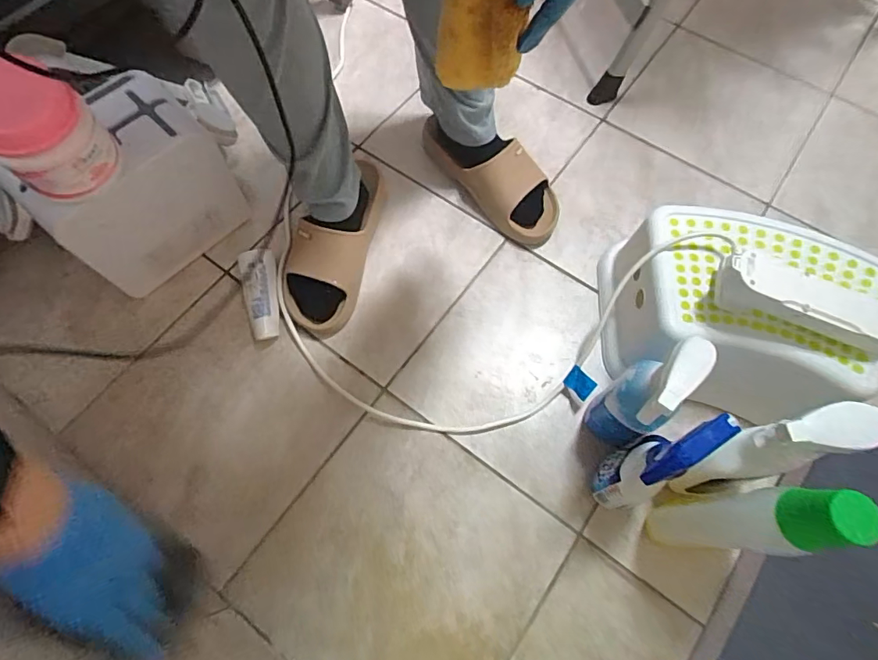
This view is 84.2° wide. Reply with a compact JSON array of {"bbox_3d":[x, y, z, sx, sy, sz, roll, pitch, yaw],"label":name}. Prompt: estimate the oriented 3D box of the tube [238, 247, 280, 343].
[{"bbox_3d":[-0.255,-0.052,0.695,0.055,0.037,0.132,-14,67,-6],"label":"tube"}]

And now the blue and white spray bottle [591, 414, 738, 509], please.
[{"bbox_3d":[0.223,0.145,0.516,0.087,0.215,0.066,-23,70,-10],"label":"blue and white spray bottle"}]

